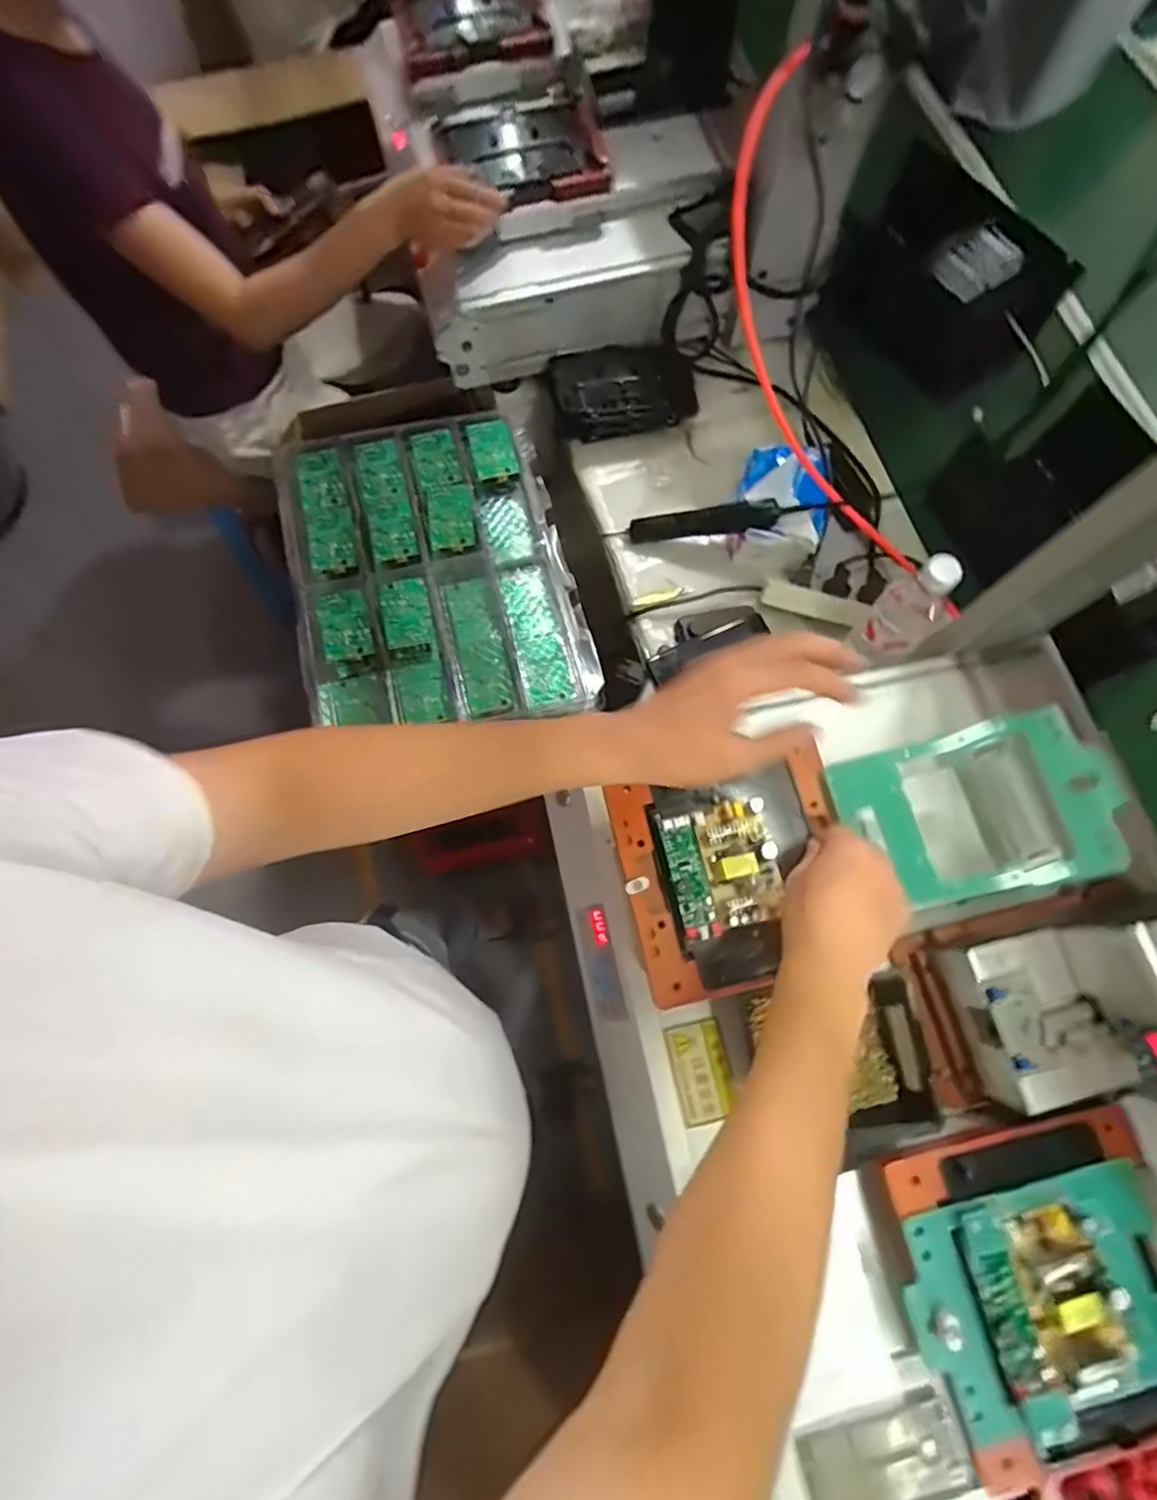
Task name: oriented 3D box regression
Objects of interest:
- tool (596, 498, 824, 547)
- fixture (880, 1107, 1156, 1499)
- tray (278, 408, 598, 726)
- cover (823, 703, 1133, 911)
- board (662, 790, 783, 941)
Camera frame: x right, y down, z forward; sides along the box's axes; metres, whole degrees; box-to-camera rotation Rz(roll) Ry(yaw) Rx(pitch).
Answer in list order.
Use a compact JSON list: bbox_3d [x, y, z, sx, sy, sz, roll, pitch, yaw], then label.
[{"bbox_3d":[0.178,-0.312,0.831,0.280,0.034,0.030,0,74,23],"label":"tool"},{"bbox_3d":[0.341,0.387,0.430,0.199,0.035,0.194,-10,75,-2],"label":"fixture"},{"bbox_3d":[-0.210,-0.261,0.855,0.373,0.066,0.485,-14,75,-3],"label":"tray"},{"bbox_3d":[0.329,0.050,0.497,0.201,0.019,0.138,-20,69,10],"label":"cover"},{"bbox_3d":[0.123,0.096,0.510,0.089,0.031,0.107,-16,75,-4],"label":"board"}]

